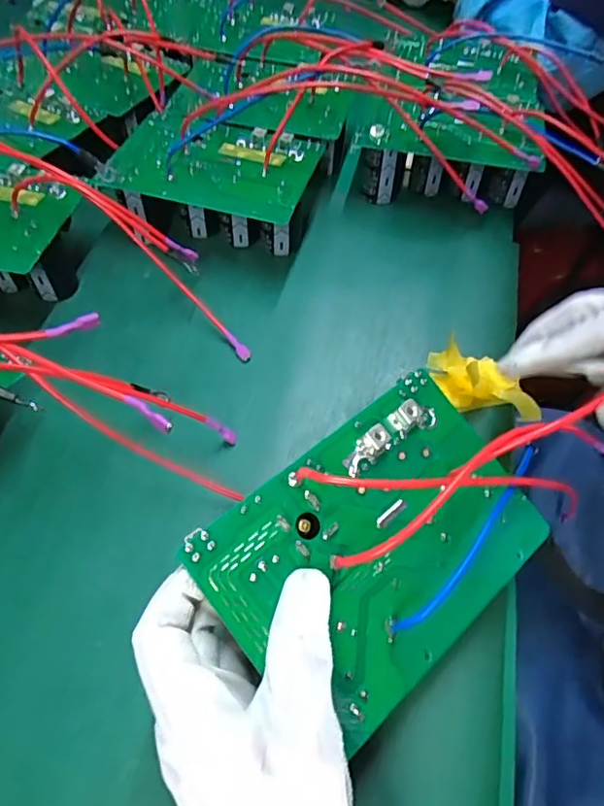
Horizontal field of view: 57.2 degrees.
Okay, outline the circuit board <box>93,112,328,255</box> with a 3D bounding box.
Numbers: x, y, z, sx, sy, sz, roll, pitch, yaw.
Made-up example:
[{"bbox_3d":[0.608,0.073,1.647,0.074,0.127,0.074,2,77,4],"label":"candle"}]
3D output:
[{"bbox_3d":[-0.071,-0.184,0.466,0.153,0.056,0.114,16,58,8],"label":"circuit board"}]

